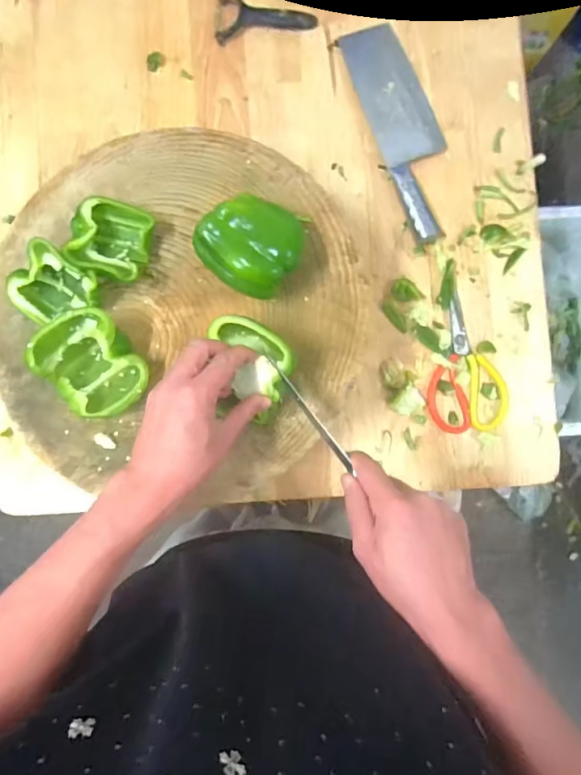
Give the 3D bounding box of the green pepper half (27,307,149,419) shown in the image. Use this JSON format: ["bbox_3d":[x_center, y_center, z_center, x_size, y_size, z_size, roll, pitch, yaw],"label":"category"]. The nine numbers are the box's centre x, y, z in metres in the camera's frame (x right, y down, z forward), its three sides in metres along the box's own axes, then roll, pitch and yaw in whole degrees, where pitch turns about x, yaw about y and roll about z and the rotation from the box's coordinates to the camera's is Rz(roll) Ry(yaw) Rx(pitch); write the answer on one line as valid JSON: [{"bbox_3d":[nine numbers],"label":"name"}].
[{"bbox_3d":[-0.200,-0.021,0.471,0.085,0.068,0.096,-36,86,0],"label":"green pepper half"}]

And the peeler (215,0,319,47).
[{"bbox_3d":[-0.034,-0.523,0.664,0.142,0.011,0.065,7,87,3],"label":"peeler"}]

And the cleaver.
[{"bbox_3d":[0.160,-0.356,0.637,0.083,0.029,0.314,-19,86,1],"label":"cleaver"}]

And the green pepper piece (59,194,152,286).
[{"bbox_3d":[-0.189,-0.155,0.489,0.078,0.043,0.079,17,88,3],"label":"green pepper piece"}]

